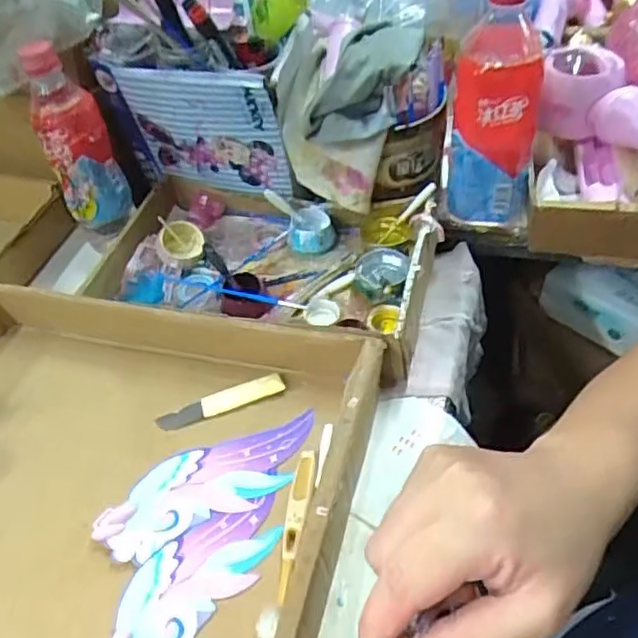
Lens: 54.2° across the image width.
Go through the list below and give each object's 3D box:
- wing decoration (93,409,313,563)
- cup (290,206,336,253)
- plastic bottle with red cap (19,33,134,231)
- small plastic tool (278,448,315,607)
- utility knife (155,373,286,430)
[{"bbox_3d":[-0.077,0.116,0.455,0.165,0.010,0.061,-23,49,-15],"label":"wing decoration"},{"bbox_3d":[-0.007,-0.090,0.626,0.042,0.034,0.038,-2,47,3],"label":"cup"},{"bbox_3d":[-0.221,-0.159,0.571,0.058,0.169,0.054,-21,49,-14],"label":"plastic bottle with red cap"},{"bbox_3d":[-0.016,0.137,0.428,0.014,0.011,0.105,4,47,9],"label":"small plastic tool"},{"bbox_3d":[-0.080,0.068,0.507,0.104,0.015,0.021,-17,48,-10],"label":"utility knife"}]

